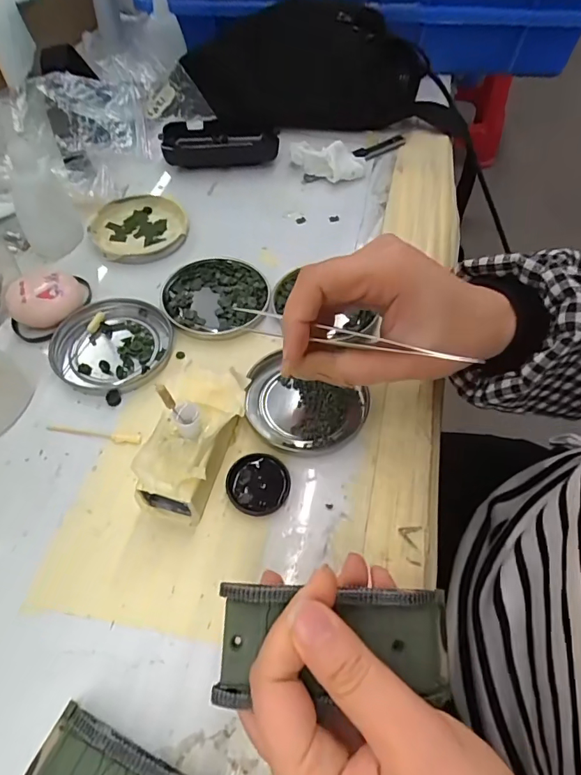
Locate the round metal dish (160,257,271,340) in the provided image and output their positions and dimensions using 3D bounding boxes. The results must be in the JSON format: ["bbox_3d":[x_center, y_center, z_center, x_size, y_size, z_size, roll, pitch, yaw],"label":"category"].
[{"bbox_3d":[-0.056,-0.068,0.345,0.076,0.008,0.077,1,56,-2],"label":"round metal dish"}]

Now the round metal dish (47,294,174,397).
[{"bbox_3d":[-0.123,-0.031,0.316,0.075,0.009,0.077,5,56,1],"label":"round metal dish"}]

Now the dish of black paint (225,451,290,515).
[{"bbox_3d":[-0.019,0.055,0.264,0.035,0.005,0.036,1,56,-2],"label":"dish of black paint"}]

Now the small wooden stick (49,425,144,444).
[{"bbox_3d":[-0.121,0.028,0.280,0.059,0.004,0.007,7,56,2],"label":"small wooden stick"}]

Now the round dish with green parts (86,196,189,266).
[{"bbox_3d":[-0.128,-0.134,0.388,0.078,0.012,0.075,1,56,-2],"label":"round dish with green parts"}]

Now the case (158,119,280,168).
[{"bbox_3d":[-0.069,-0.243,0.454,0.110,0.024,0.052,-8,56,-8],"label":"case"}]

